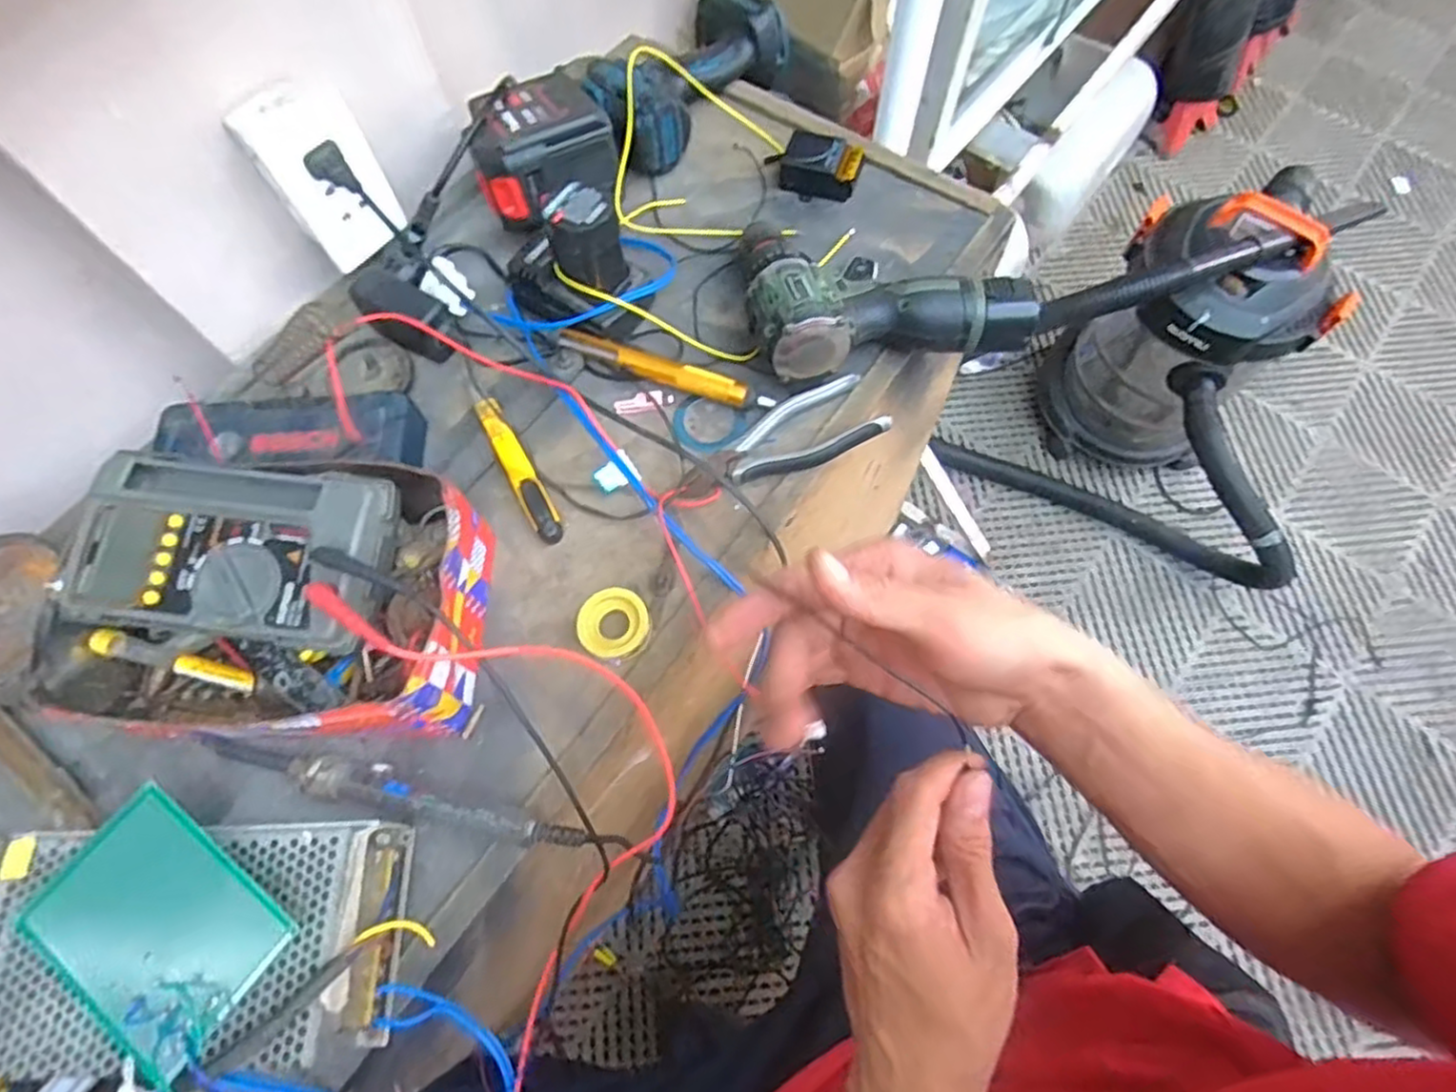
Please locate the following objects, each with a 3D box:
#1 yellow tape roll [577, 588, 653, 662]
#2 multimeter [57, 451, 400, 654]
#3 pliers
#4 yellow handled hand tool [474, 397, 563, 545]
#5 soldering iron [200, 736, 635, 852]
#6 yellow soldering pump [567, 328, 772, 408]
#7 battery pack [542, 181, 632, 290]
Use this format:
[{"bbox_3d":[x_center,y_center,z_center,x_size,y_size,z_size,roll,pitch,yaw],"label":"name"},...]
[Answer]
[{"bbox_3d":[-0.075,0.052,0.477,0.045,0.022,0.043,0,67,1],"label":"yellow tape roll"},{"bbox_3d":[-0.278,0.000,0.406,0.181,0.033,0.100,6,68,4],"label":"multimeter"},{"bbox_3d":[0.035,-0.076,0.516,0.152,0.022,0.057,-22,69,-8],"label":"pliers"},{"bbox_3d":[-0.151,-0.055,0.520,0.020,0.016,0.121,-28,70,-10],"label":"yellow handled hand tool"},{"bbox_3d":[-0.195,0.150,0.434,0.270,0.025,0.023,11,68,6],"label":"soldering iron"},{"bbox_3d":[-0.047,-0.132,0.544,0.166,0.016,0.015,19,69,9],"label":"yellow soldering pump"},{"bbox_3d":[-0.102,-0.219,0.529,0.050,0.074,0.046,-17,68,-6],"label":"battery pack"}]

